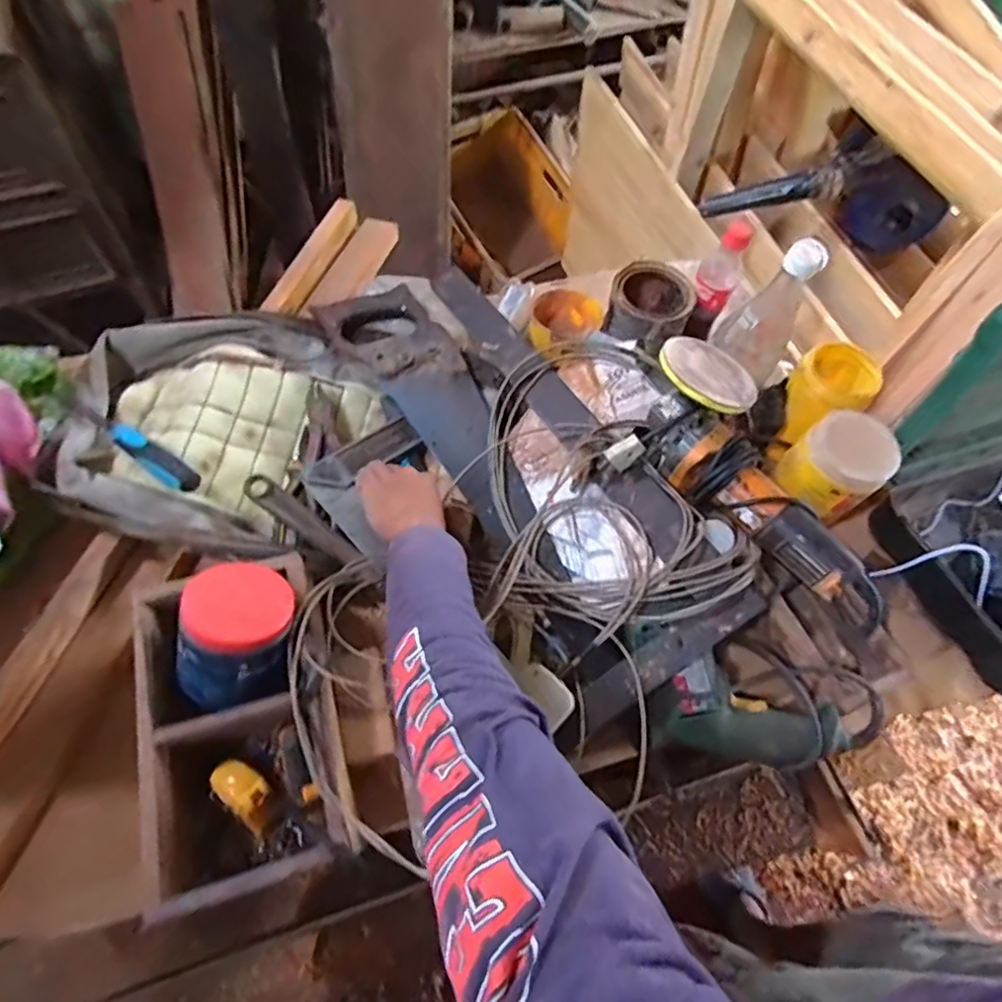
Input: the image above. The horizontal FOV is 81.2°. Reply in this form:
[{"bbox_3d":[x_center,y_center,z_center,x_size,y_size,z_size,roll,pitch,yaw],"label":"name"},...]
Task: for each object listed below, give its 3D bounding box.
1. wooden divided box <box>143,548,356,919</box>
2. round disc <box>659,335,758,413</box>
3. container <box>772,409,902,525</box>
[{"bbox_3d":[-0.229,0.194,0.530,0.150,0.101,0.264,-13,65,-9],"label":"wooden divided box"},{"bbox_3d":[0.213,-0.131,0.595,0.098,0.010,0.102,-30,69,-37],"label":"round disc"},{"bbox_3d":[0.374,-0.042,0.644,0.090,0.080,0.094,-34,70,-18],"label":"container"}]

